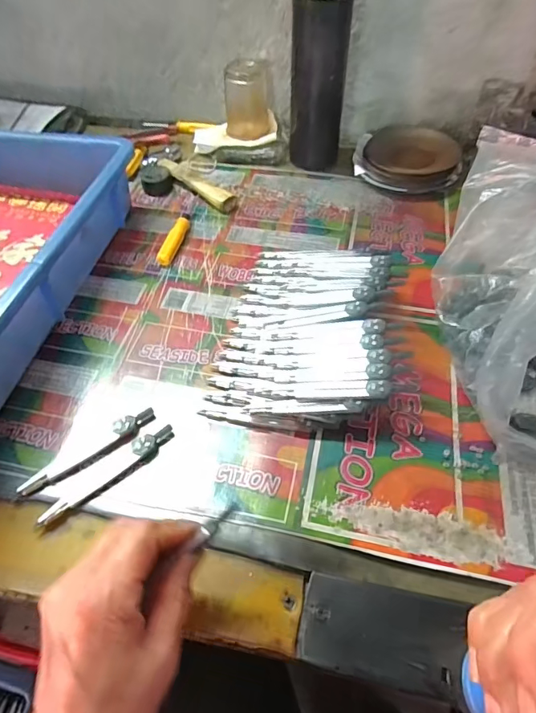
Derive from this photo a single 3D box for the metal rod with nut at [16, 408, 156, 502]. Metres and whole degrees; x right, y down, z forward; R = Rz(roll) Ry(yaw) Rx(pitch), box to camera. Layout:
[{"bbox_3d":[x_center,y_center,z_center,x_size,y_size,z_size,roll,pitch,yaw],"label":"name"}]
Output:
[{"bbox_3d":[-0.135,0.073,0.348,0.110,0.010,0.015,-33,59,-23],"label":"metal rod with nut"}]

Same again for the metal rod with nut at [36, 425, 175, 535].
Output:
[{"bbox_3d":[-0.115,0.087,0.335,0.110,0.012,0.016,-37,60,-25],"label":"metal rod with nut"}]

